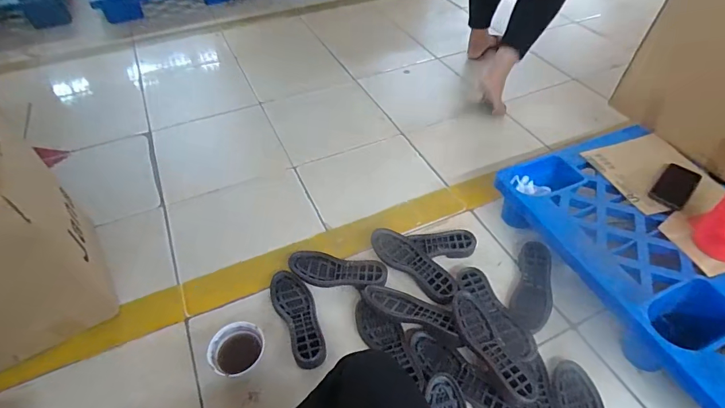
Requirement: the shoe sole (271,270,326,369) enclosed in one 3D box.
[{"bbox_3d":[-0.153,0.259,0.934,0.082,0.023,0.254,-19,50,-15],"label":"shoe sole"}]

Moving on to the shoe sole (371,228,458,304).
[{"bbox_3d":[0.132,0.147,1.008,0.249,0.039,0.095,31,55,25],"label":"shoe sole"}]

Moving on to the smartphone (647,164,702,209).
[{"bbox_3d":[0.802,-0.045,1.025,0.078,0.012,0.162,36,58,29],"label":"smartphone"}]

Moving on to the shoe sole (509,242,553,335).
[{"bbox_3d":[0.423,0.200,0.979,0.093,0.032,0.261,17,50,16],"label":"shoe sole"}]

